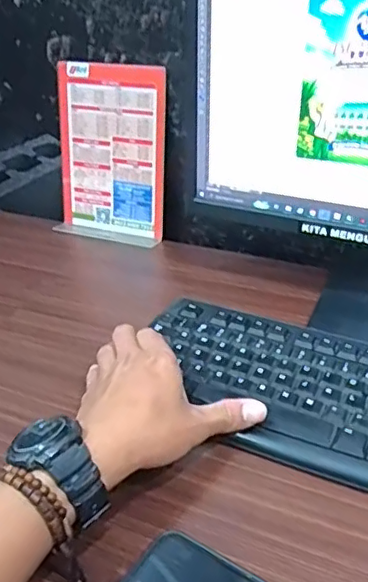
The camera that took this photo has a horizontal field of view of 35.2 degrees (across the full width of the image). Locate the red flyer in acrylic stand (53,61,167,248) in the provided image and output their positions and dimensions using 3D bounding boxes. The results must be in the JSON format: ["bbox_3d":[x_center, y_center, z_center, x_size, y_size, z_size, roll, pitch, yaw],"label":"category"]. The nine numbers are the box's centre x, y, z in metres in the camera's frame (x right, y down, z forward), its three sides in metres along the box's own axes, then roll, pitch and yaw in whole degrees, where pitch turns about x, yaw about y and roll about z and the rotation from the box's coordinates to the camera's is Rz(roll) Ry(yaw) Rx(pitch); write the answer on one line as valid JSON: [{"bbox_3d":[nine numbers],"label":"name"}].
[{"bbox_3d":[-0.098,-0.173,0.739,0.148,0.208,0.056,12,34,23],"label":"red flyer in acrylic stand"}]

